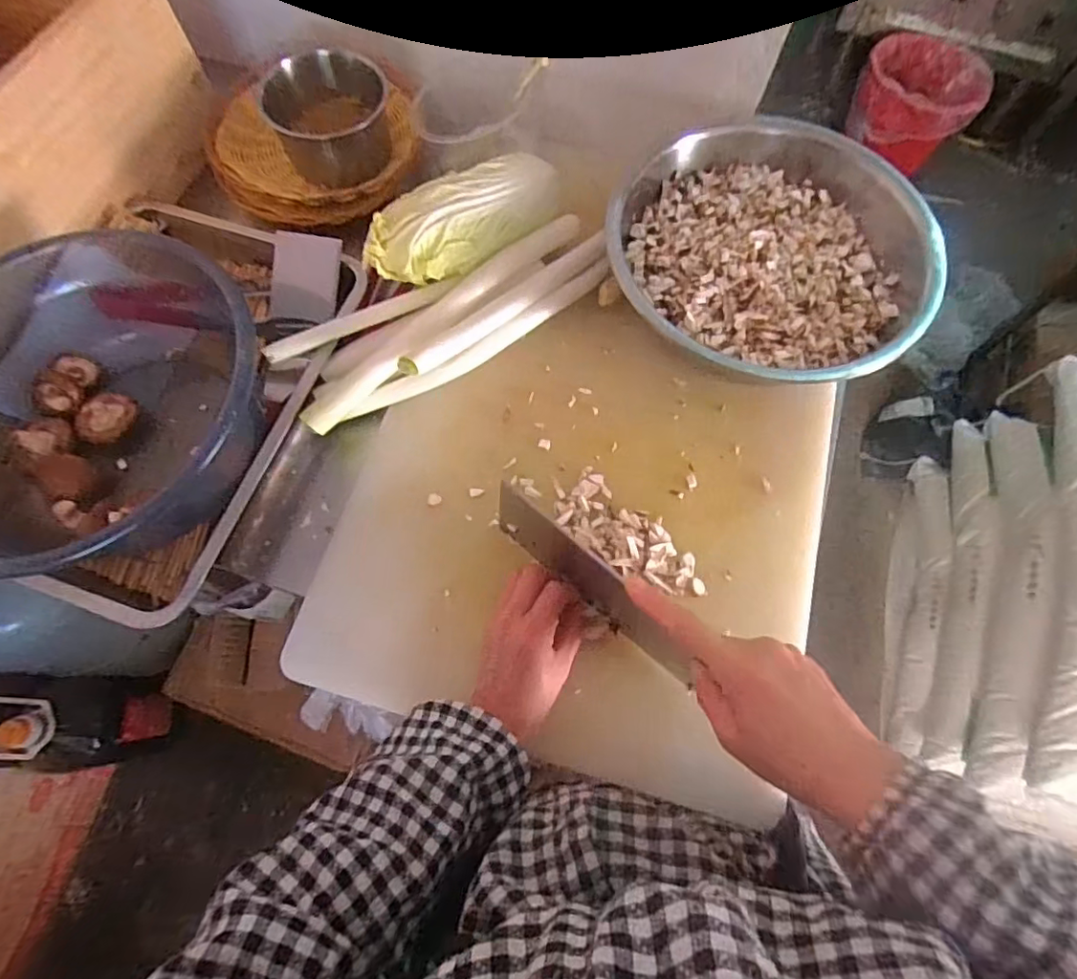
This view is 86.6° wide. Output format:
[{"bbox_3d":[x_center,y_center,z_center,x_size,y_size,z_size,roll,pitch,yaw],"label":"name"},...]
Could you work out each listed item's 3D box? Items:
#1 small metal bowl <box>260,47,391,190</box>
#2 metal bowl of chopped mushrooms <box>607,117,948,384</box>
[{"bbox_3d":[-0.221,-0.398,0.615,0.126,0.085,0.110,-29,76,-11],"label":"small metal bowl"},{"bbox_3d":[0.215,-0.242,0.561,0.296,0.099,0.309,1,72,-2],"label":"metal bowl of chopped mushrooms"}]

